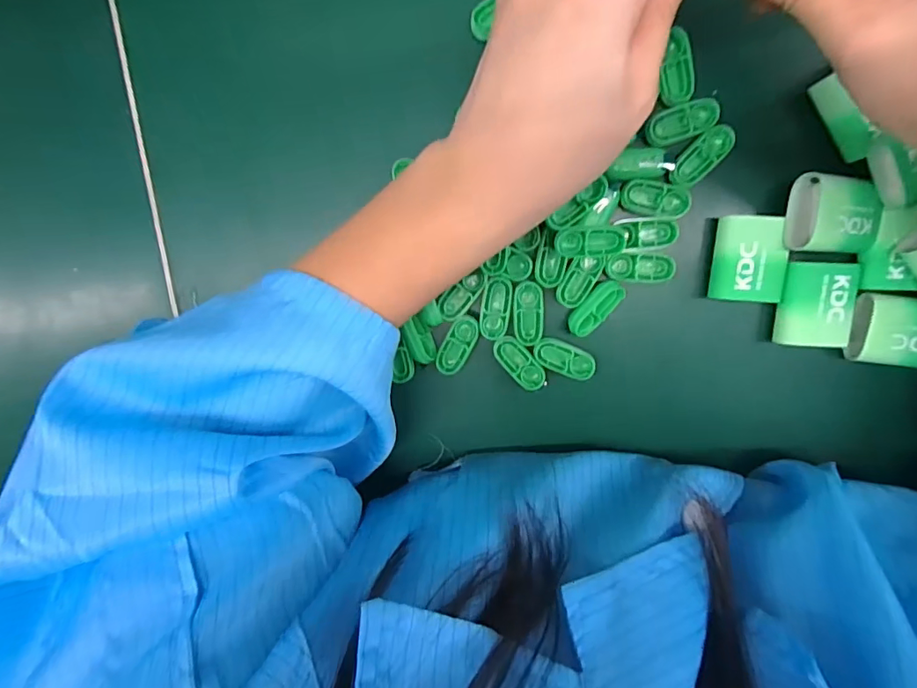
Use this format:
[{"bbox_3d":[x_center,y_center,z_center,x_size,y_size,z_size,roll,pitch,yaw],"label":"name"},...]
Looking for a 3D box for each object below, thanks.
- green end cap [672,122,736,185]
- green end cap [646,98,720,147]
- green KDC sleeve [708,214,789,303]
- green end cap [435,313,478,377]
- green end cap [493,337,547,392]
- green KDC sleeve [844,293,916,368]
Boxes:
[{"bbox_3d":[0.120,-0.093,0.243,0.015,0.004,0.034,42,98,-5],"label":"green end cap"},{"bbox_3d":[0.111,-0.109,0.244,0.034,0.008,0.016,-16,99,4],"label":"green end cap"},{"bbox_3d":[0.146,-0.043,0.247,0.032,0.011,0.041,1,100,2],"label":"green KDC sleeve"},{"bbox_3d":[-0.001,0.001,0.271,0.016,0.004,0.034,26,100,-3],"label":"green end cap"},{"bbox_3d":[0.034,0.010,0.272,0.015,0.005,0.034,-43,96,8],"label":"green end cap"},{"bbox_3d":[0.223,-0.006,0.245,0.043,0.011,0.034,7,100,0],"label":"green KDC sleeve"}]

